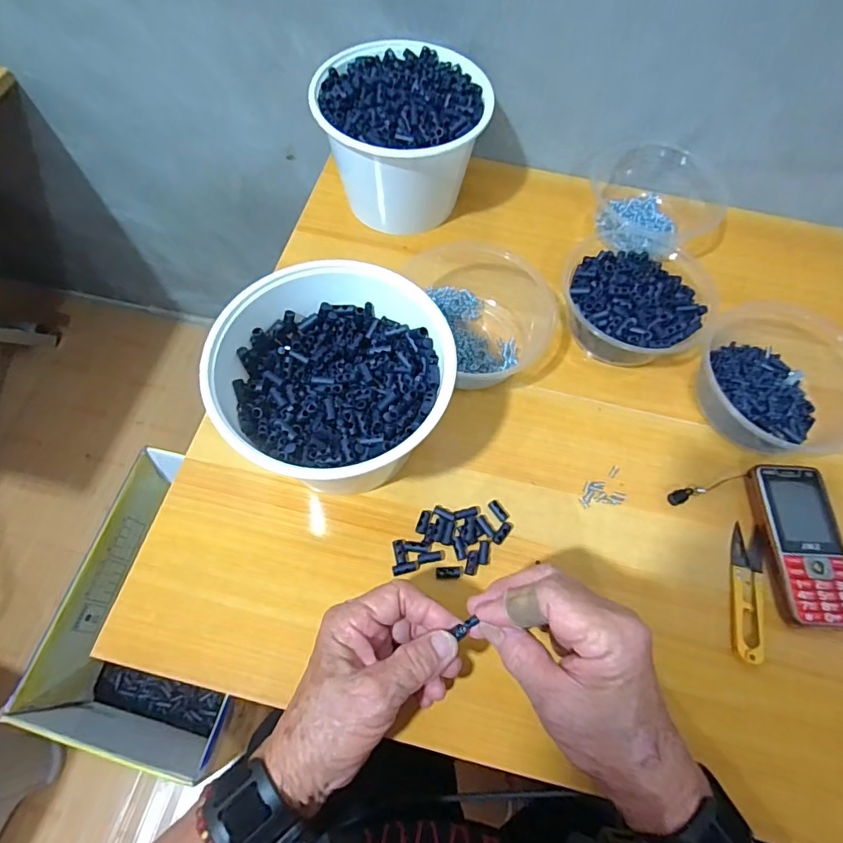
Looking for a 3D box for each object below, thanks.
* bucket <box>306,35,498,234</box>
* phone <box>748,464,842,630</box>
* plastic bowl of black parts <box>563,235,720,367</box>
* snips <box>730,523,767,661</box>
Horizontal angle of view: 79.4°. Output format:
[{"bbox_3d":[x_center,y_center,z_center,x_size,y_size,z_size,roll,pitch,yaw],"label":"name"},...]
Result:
[{"bbox_3d":[-0.020,-0.285,0.526,0.157,0.116,0.143,1,64,-2],"label":"bucket"},{"bbox_3d":[0.304,0.098,0.407,0.057,0.020,0.126,4,64,-1],"label":"phone"},{"bbox_3d":[0.198,-0.113,0.483,0.131,0.059,0.131,1,64,-2],"label":"plastic bowl of black parts"},{"bbox_3d":[0.254,0.130,0.394,0.024,0.009,0.105,16,65,5],"label":"snips"}]

